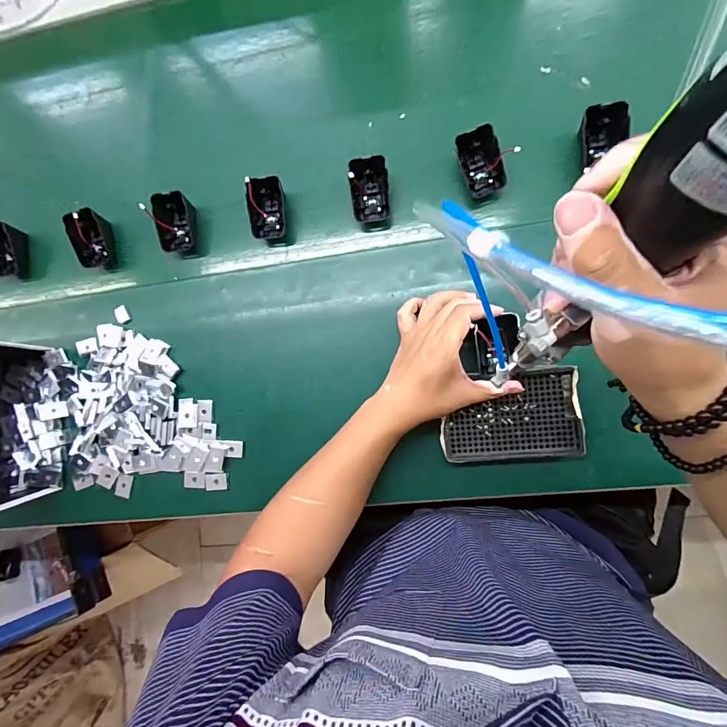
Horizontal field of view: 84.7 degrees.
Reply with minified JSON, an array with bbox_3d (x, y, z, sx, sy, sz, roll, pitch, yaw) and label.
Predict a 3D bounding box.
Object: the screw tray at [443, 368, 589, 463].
[{"bbox_3d":[0.157,0.057,0.428,0.142,0.011,0.095,-4,87,8],"label":"screw tray"}]

